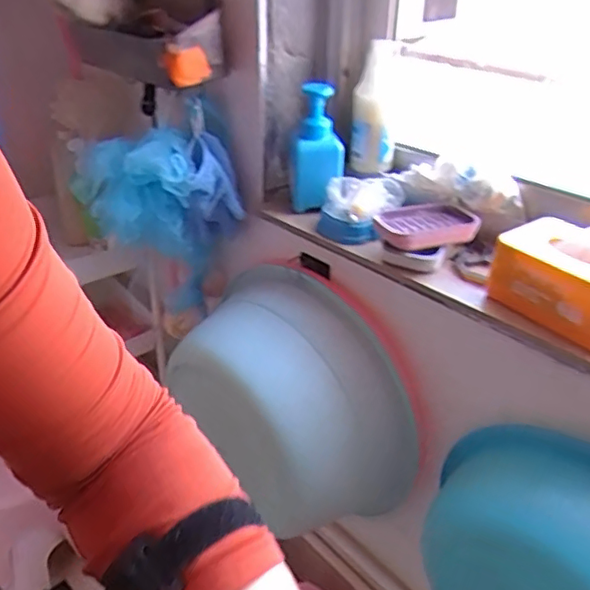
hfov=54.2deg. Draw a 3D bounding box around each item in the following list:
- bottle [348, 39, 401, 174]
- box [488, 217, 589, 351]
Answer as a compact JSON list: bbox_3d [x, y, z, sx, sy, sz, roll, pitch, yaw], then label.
[{"bbox_3d":[0.102,-0.238,0.749,0.058,0.163,0.048,6,33,7],"label":"bottle"},{"bbox_3d":[0.290,-0.016,0.603,0.095,0.077,0.171,-24,41,-34],"label":"box"}]

